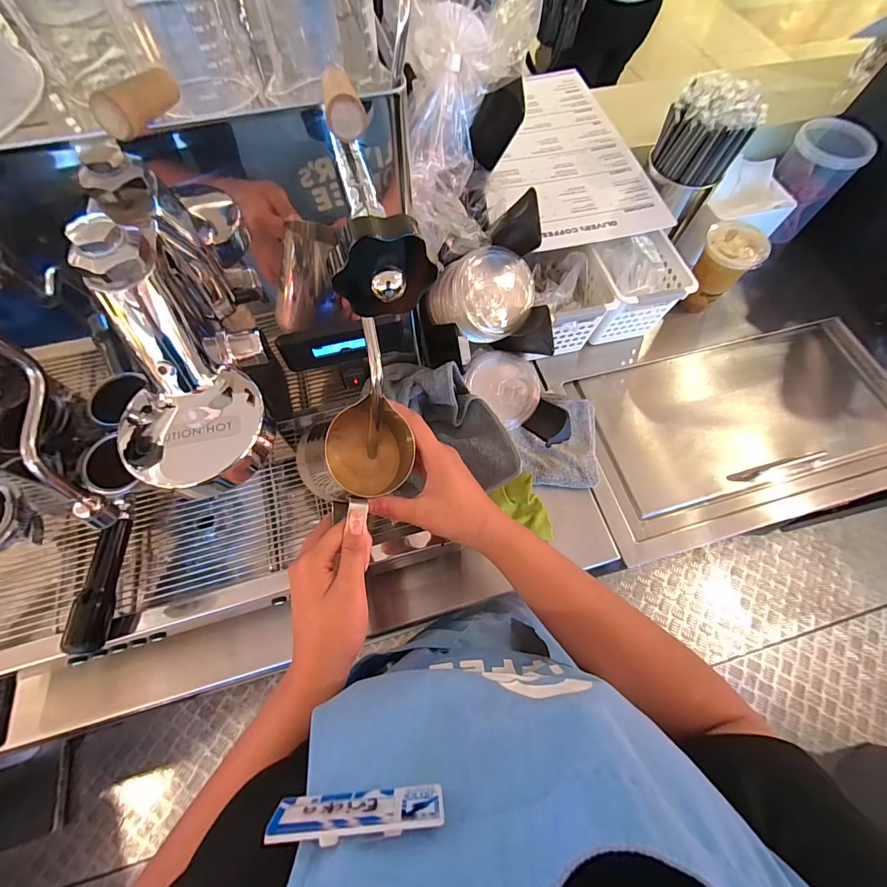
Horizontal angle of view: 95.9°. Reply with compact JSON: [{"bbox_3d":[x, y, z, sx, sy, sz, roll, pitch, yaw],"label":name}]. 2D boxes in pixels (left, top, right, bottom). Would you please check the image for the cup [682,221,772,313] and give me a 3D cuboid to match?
[{"bbox_3d":[0.464,-0.293,0.679,0.089,0.142,0.096,0,66,-1],"label":"cup"}]

